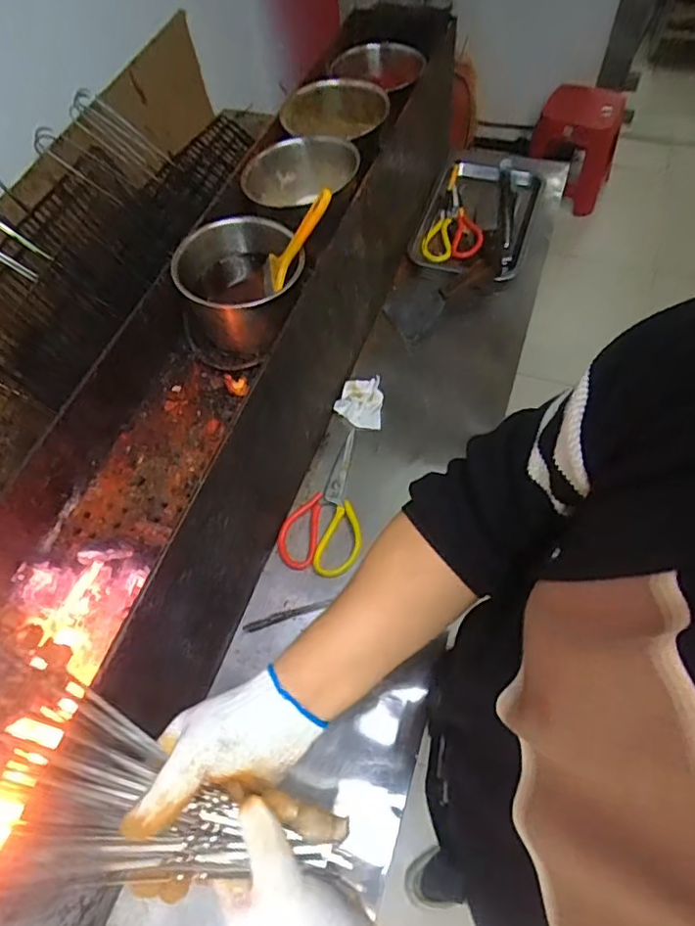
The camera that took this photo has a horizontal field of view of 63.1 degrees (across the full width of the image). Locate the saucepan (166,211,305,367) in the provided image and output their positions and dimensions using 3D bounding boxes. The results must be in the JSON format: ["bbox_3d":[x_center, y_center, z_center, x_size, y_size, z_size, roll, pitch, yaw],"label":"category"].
[{"bbox_3d":[-0.129,-0.215,0.700,0.167,0.117,0.139,-21,61,-8],"label":"saucepan"}]

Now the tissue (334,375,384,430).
[{"bbox_3d":[0.018,-0.093,0.874,0.072,0.024,0.081,5,60,7],"label":"tissue"}]

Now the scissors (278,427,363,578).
[{"bbox_3d":[-0.025,0.051,0.810,0.111,0.021,0.219,9,61,9],"label":"scissors"}]

